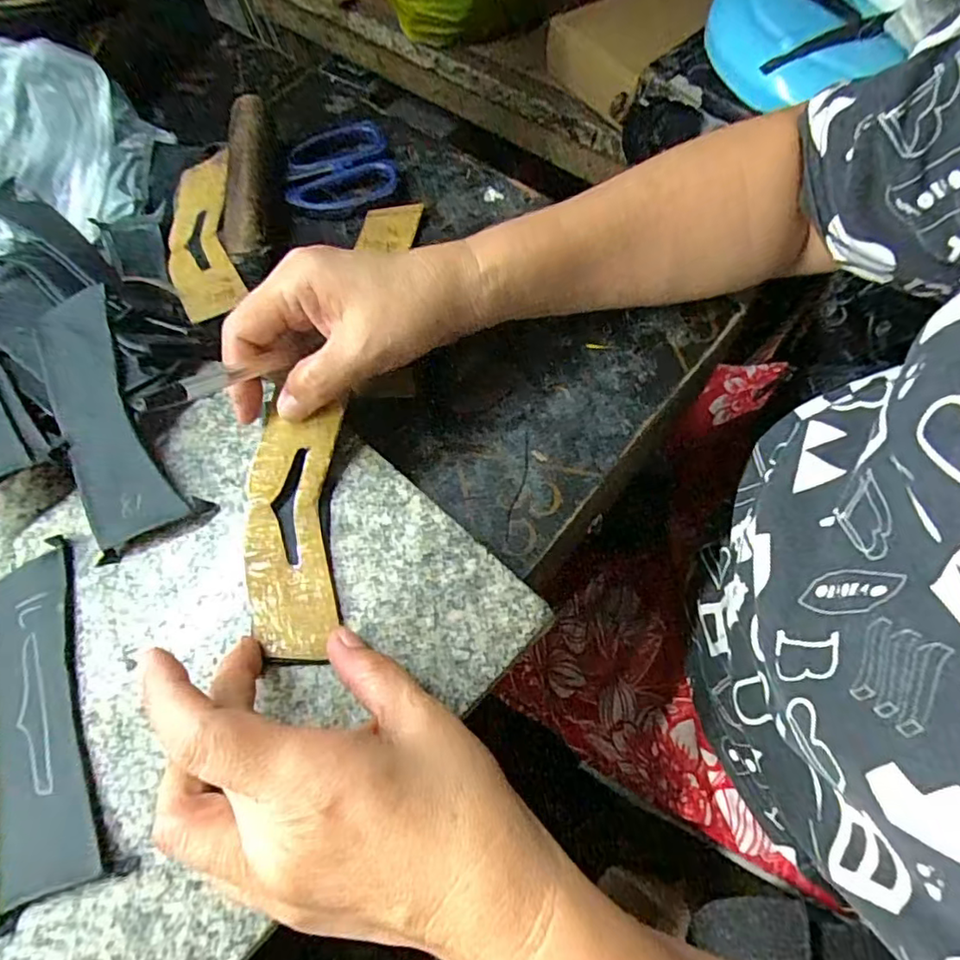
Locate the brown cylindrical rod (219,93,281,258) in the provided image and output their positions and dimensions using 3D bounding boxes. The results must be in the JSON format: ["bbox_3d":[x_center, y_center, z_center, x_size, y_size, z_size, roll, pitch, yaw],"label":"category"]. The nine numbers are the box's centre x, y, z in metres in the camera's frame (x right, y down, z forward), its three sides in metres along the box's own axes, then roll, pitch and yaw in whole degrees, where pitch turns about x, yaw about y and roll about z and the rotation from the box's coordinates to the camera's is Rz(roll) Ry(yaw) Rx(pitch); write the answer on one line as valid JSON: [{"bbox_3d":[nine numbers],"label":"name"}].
[{"bbox_3d":[-0.152,-0.197,0.373,0.034,0.023,0.135,-5,62,-3],"label":"brown cylindrical rod"}]

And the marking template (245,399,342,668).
[{"bbox_3d":[-0.087,0.022,0.263,0.042,0.005,0.114,-4,69,1],"label":"marking template"}]

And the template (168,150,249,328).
[{"bbox_3d":[-0.170,-0.148,0.353,0.047,0.008,0.139,-23,63,11],"label":"template"}]

